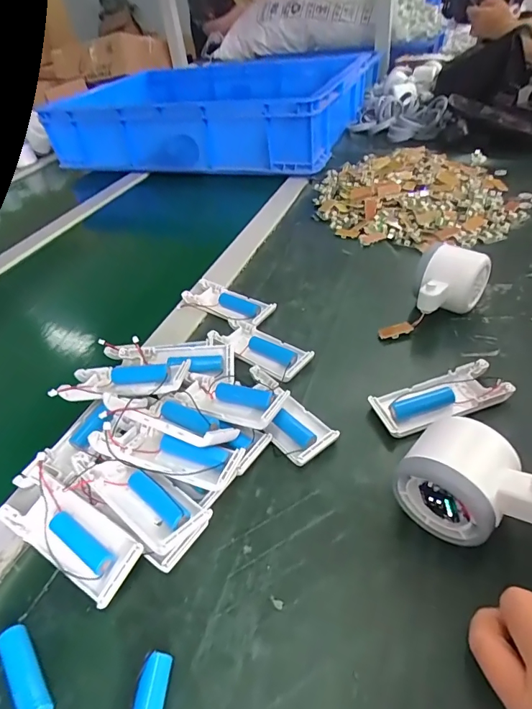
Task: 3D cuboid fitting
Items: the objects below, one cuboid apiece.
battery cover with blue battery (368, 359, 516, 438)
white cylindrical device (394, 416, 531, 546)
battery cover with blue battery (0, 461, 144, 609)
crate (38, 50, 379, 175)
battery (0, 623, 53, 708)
[{"bbox_3d":[0.138,0.034,0.335,0.103,0.014,0.041,-16,42,-9],"label":"battery cover with blue battery"},{"bbox_3d":[0.124,0.077,0.249,0.077,0.056,0.053,27,52,32],"label":"white cylindrical device"},{"bbox_3d":[-0.128,0.116,0.275,0.101,0.027,0.038,19,49,28],"label":"battery cover with blue battery"},{"bbox_3d":[-0.106,-0.527,0.916,0.555,0.121,0.413,10,45,20],"label":"crate"},{"bbox_3d":[-0.129,0.170,0.224,0.013,0.014,0.053,-33,47,-25],"label":"battery"}]

